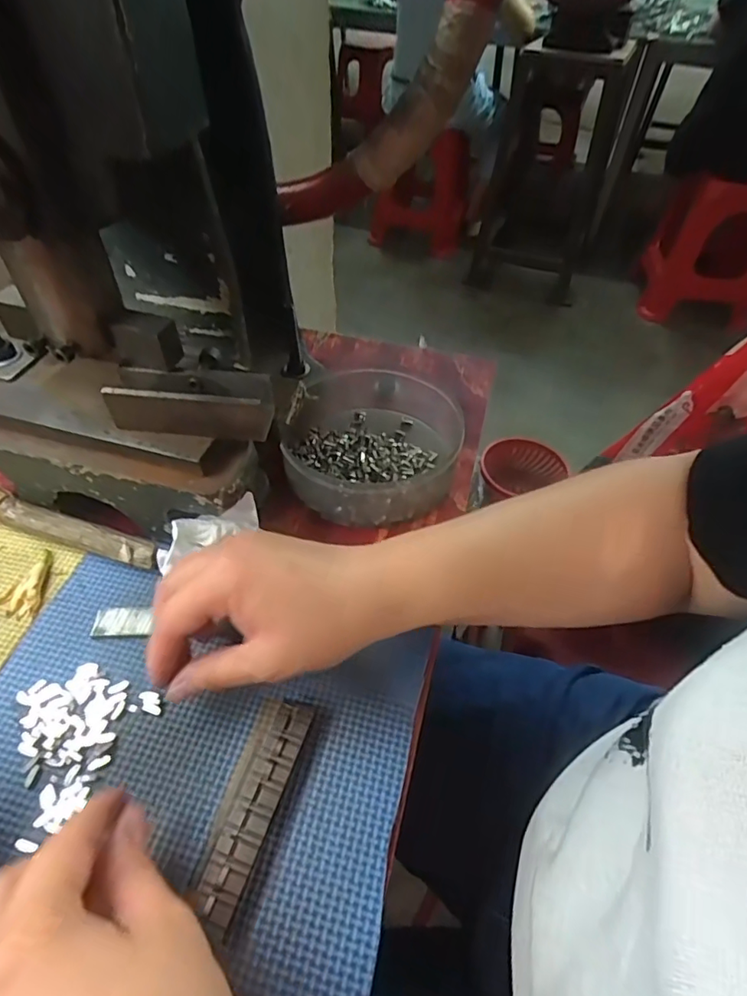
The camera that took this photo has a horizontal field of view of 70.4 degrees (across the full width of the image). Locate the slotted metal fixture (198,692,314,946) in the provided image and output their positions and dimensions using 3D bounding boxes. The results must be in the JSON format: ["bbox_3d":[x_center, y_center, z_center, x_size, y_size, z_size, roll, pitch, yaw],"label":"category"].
[{"bbox_3d":[-0.060,0.144,0.254,0.029,0.012,0.095,15,50,11],"label":"slotted metal fixture"}]

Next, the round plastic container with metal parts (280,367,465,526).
[{"bbox_3d":[-0.004,-0.056,0.417,0.135,0.041,0.168,-7,49,-9],"label":"round plastic container with metal parts"}]

